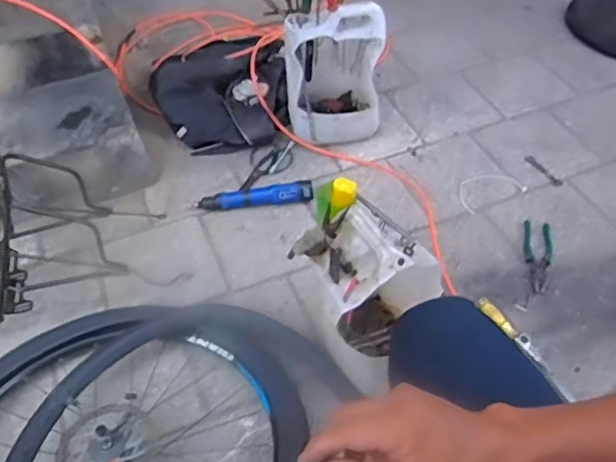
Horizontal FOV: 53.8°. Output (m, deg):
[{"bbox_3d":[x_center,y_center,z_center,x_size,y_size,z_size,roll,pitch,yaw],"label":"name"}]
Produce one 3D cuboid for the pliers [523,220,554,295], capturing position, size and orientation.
[{"bbox_3d":[0.547,0.060,1.437,0.073,0.022,0.218,8,48,10],"label":"pliers"}]

